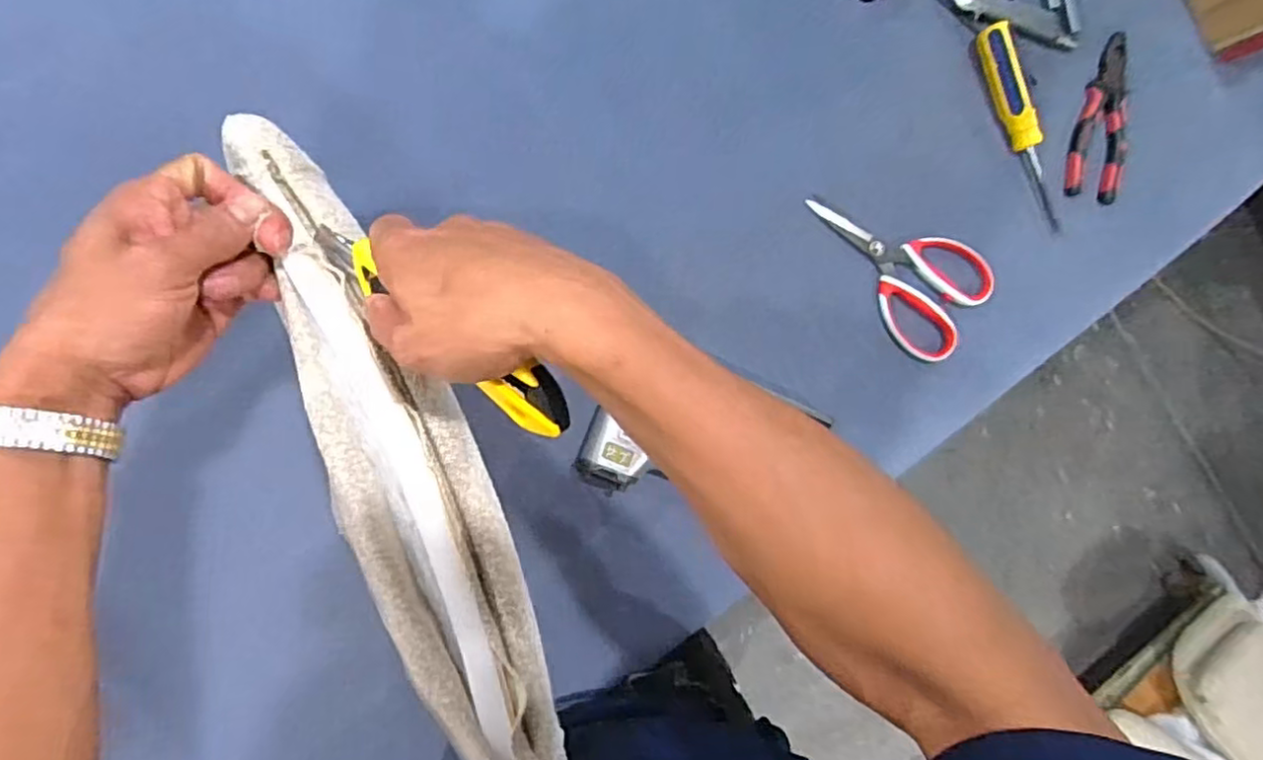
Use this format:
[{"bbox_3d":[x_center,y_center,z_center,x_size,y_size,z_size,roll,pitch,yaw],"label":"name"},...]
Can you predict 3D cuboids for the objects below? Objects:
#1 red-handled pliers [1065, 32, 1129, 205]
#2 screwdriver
[{"bbox_3d":[0.450,-0.253,0.639,0.063,0.013,0.152,3,90,-8],"label":"red-handled pliers"},{"bbox_3d":[0.362,-0.231,0.616,0.025,0.026,0.191,-25,94,-7],"label":"screwdriver"}]

